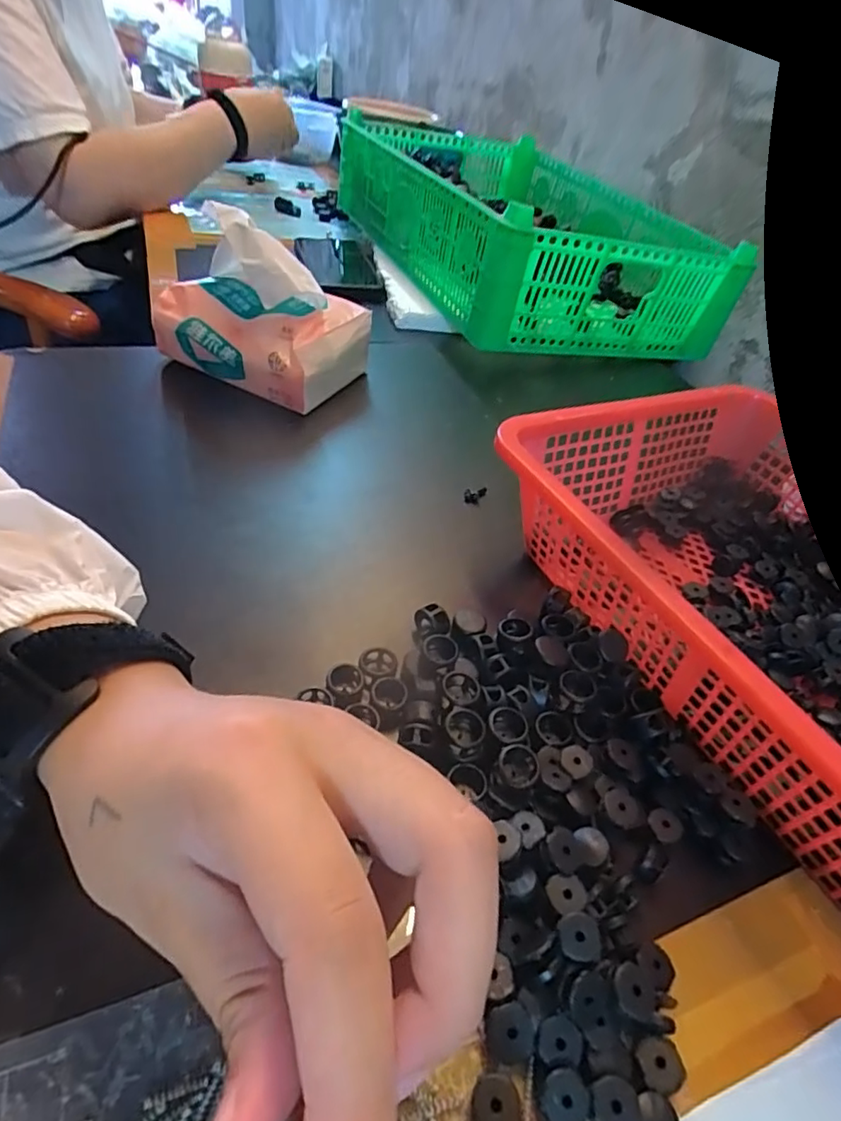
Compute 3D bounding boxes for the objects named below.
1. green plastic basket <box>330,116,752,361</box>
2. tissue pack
[{"bbox_3d":[0.107,-0.405,0.680,0.301,0.111,0.495,-8,47,-19],"label":"green plastic basket"},{"bbox_3d":[-0.118,-0.186,0.414,0.137,0.103,0.094,23,45,12],"label":"tissue pack"}]

